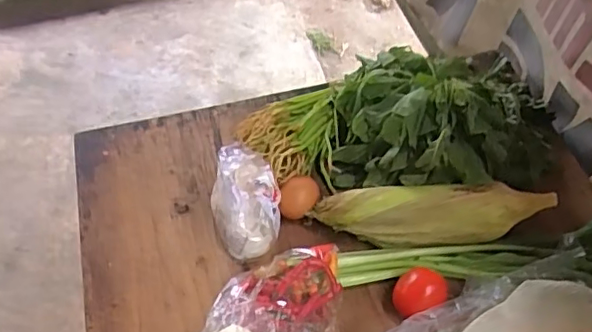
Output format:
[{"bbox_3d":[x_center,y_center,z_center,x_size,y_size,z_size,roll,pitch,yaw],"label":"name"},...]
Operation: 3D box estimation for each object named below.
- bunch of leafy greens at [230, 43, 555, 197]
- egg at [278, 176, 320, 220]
[{"bbox_3d":[0.124,-0.055,0.668,0.355,0.115,0.158,3,54,6],"label":"bunch of leafy greens"},{"bbox_3d":[0.005,0.039,0.650,0.042,0.041,0.041,0,54,4],"label":"egg"}]

